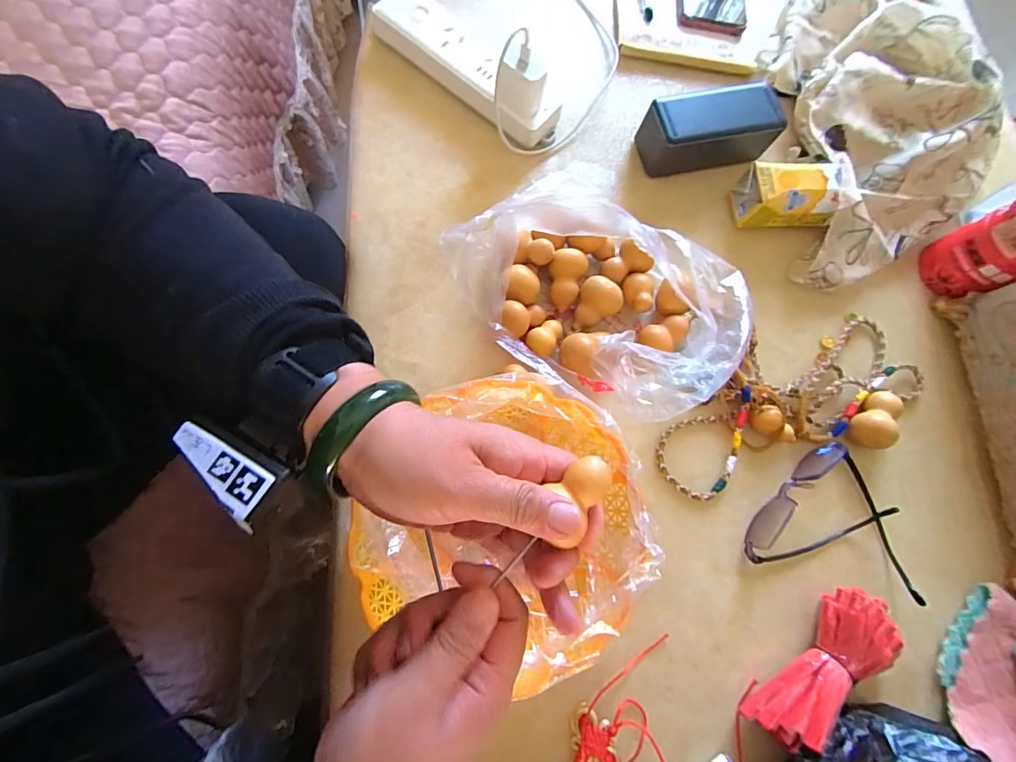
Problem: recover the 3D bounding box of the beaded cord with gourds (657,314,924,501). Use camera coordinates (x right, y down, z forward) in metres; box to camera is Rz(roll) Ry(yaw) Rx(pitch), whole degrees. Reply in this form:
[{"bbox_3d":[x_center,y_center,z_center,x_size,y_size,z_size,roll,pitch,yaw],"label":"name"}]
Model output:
[{"bbox_3d":[0.255,0.017,0.417,0.272,0.030,0.120,-15,73,-6],"label":"beaded cord with gourds"}]

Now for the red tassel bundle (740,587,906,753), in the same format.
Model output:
[{"bbox_3d":[0.242,0.220,0.356,0.129,0.034,0.049,-43,85,-14],"label":"red tassel bundle"}]

